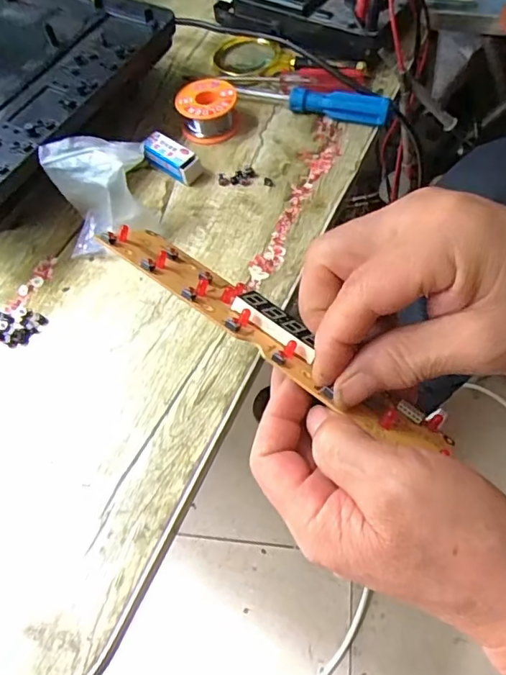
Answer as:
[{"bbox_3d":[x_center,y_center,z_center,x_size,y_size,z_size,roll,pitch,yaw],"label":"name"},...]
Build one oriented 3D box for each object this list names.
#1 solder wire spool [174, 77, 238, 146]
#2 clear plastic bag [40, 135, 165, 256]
[{"bbox_3d":[-0.041,-0.207,0.462,0.052,0.029,0.052,-1,61,2],"label":"solder wire spool"},{"bbox_3d":[-0.115,-0.107,0.388,0.075,0.072,0.056,-9,61,-3],"label":"clear plastic bag"}]

